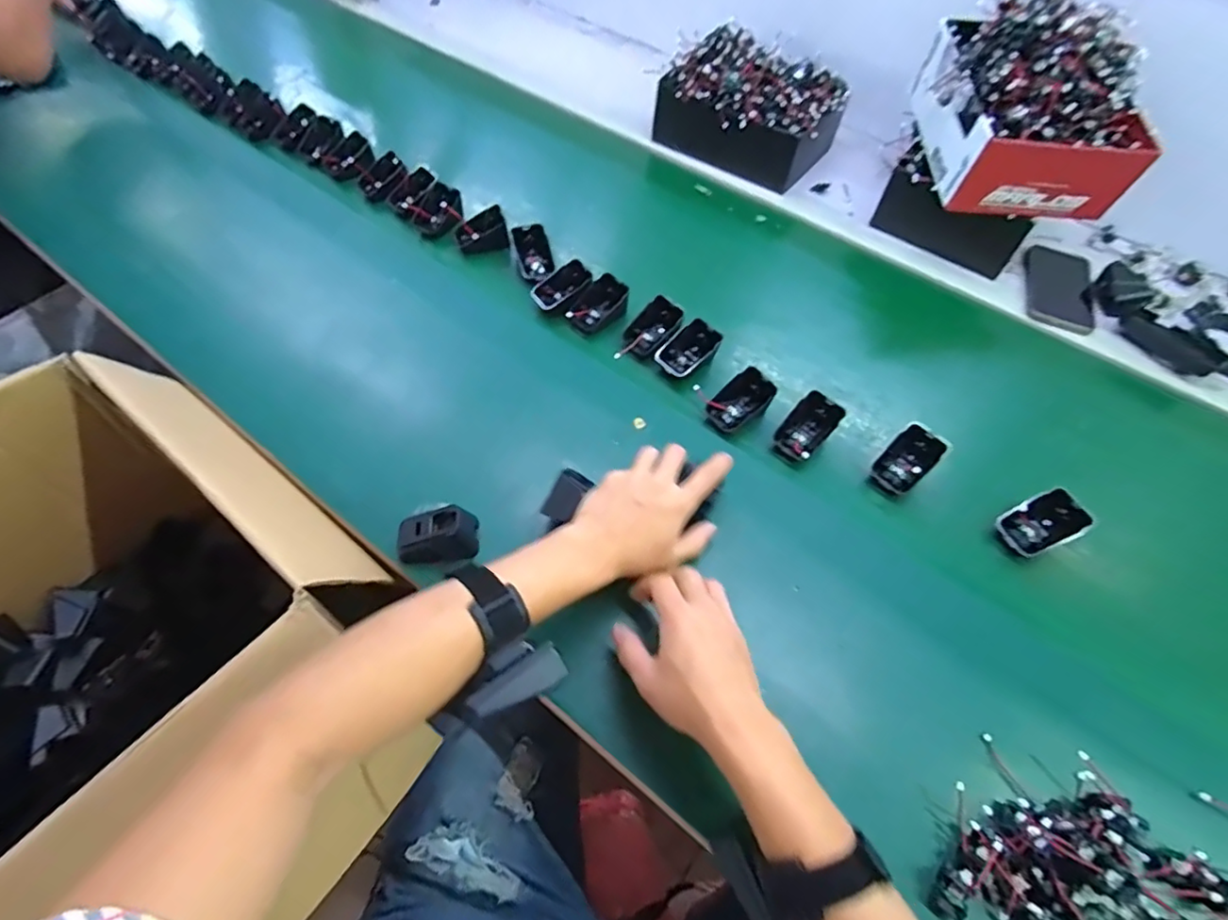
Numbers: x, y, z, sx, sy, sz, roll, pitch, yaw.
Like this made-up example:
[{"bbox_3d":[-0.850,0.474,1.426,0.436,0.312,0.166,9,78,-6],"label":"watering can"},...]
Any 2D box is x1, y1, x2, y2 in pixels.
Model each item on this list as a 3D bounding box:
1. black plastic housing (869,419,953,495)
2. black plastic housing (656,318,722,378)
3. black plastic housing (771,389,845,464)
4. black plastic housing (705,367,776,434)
[{"bbox_3d":[0.285,0.000,0.574,0.063,0.045,0.045,-34,64,-23],"label":"black plastic housing"},{"bbox_3d":[0.080,-0.120,0.638,0.063,0.031,0.047,-36,65,-24],"label":"black plastic housing"},{"bbox_3d":[0.193,-0.029,0.592,0.065,0.047,0.045,-38,66,-25],"label":"black plastic housing"},{"bbox_3d":[0.129,-0.058,0.610,0.058,0.050,0.041,-31,63,-22],"label":"black plastic housing"}]

